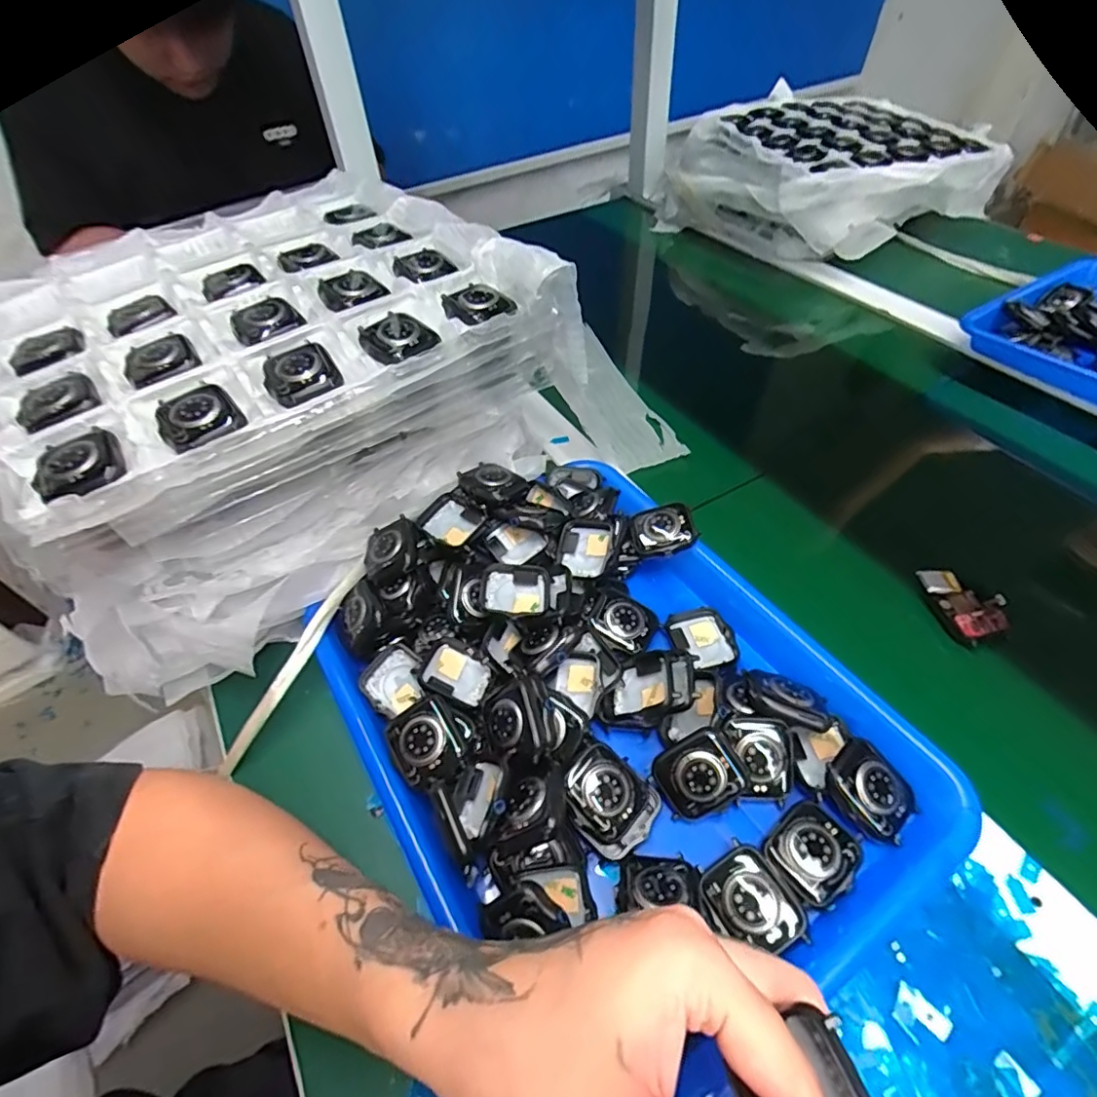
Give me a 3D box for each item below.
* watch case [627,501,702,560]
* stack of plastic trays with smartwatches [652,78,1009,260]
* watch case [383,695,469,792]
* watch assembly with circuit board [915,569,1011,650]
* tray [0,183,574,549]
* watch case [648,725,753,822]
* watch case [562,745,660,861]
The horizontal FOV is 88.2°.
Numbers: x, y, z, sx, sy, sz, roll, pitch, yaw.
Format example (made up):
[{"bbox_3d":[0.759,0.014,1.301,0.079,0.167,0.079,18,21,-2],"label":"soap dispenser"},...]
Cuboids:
[{"bbox_3d":[0.078,-0.012,0.388,0.043,0.010,0.036,-23,65,15],"label":"watch case"},{"bbox_3d":[0.376,-0.498,0.759,0.320,0.116,0.294,-25,52,-16],"label":"stack of plastic trays with smartwatches"},{"bbox_3d":[-0.066,0.103,0.301,0.037,0.007,0.045,-25,52,-16],"label":"watch case"},{"bbox_3d":[0.275,0.036,0.377,0.037,0.014,0.053,-17,51,-10],"label":"watch assembly with circuit board"},{"bbox_3d":[-0.218,-0.185,0.408,0.327,0.035,0.353,-30,54,-20],"label":"tray"},{"bbox_3d":[0.079,0.119,0.296,0.044,0.011,0.039,-33,80,9],"label":"watch case"},{"bbox_3d":[0.031,0.131,0.294,0.049,0.011,0.041,42,68,4],"label":"watch case"}]

